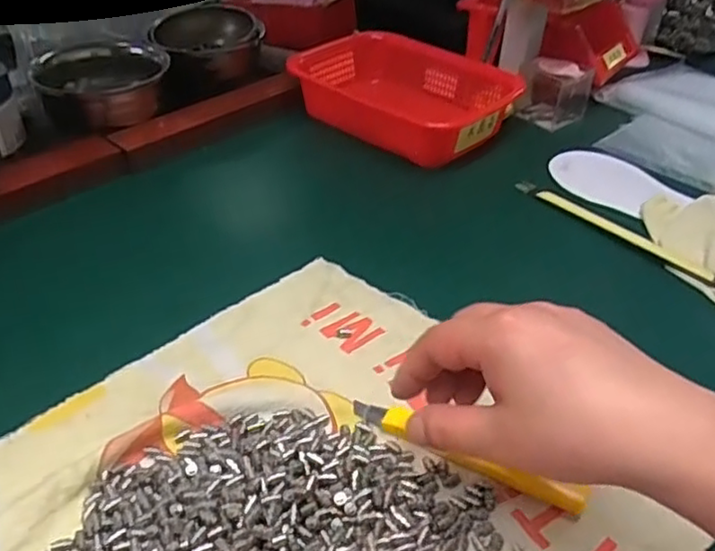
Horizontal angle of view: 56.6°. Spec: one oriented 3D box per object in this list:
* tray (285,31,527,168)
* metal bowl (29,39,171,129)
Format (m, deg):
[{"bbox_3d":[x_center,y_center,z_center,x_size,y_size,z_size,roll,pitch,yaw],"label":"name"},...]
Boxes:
[{"bbox_3d":[0.044,-0.189,0.685,0.210,0.052,0.152,28,45,28],"label":"tray"},{"bbox_3d":[-0.245,-0.186,0.643,0.124,0.045,0.103,-12,41,-18],"label":"metal bowl"}]

